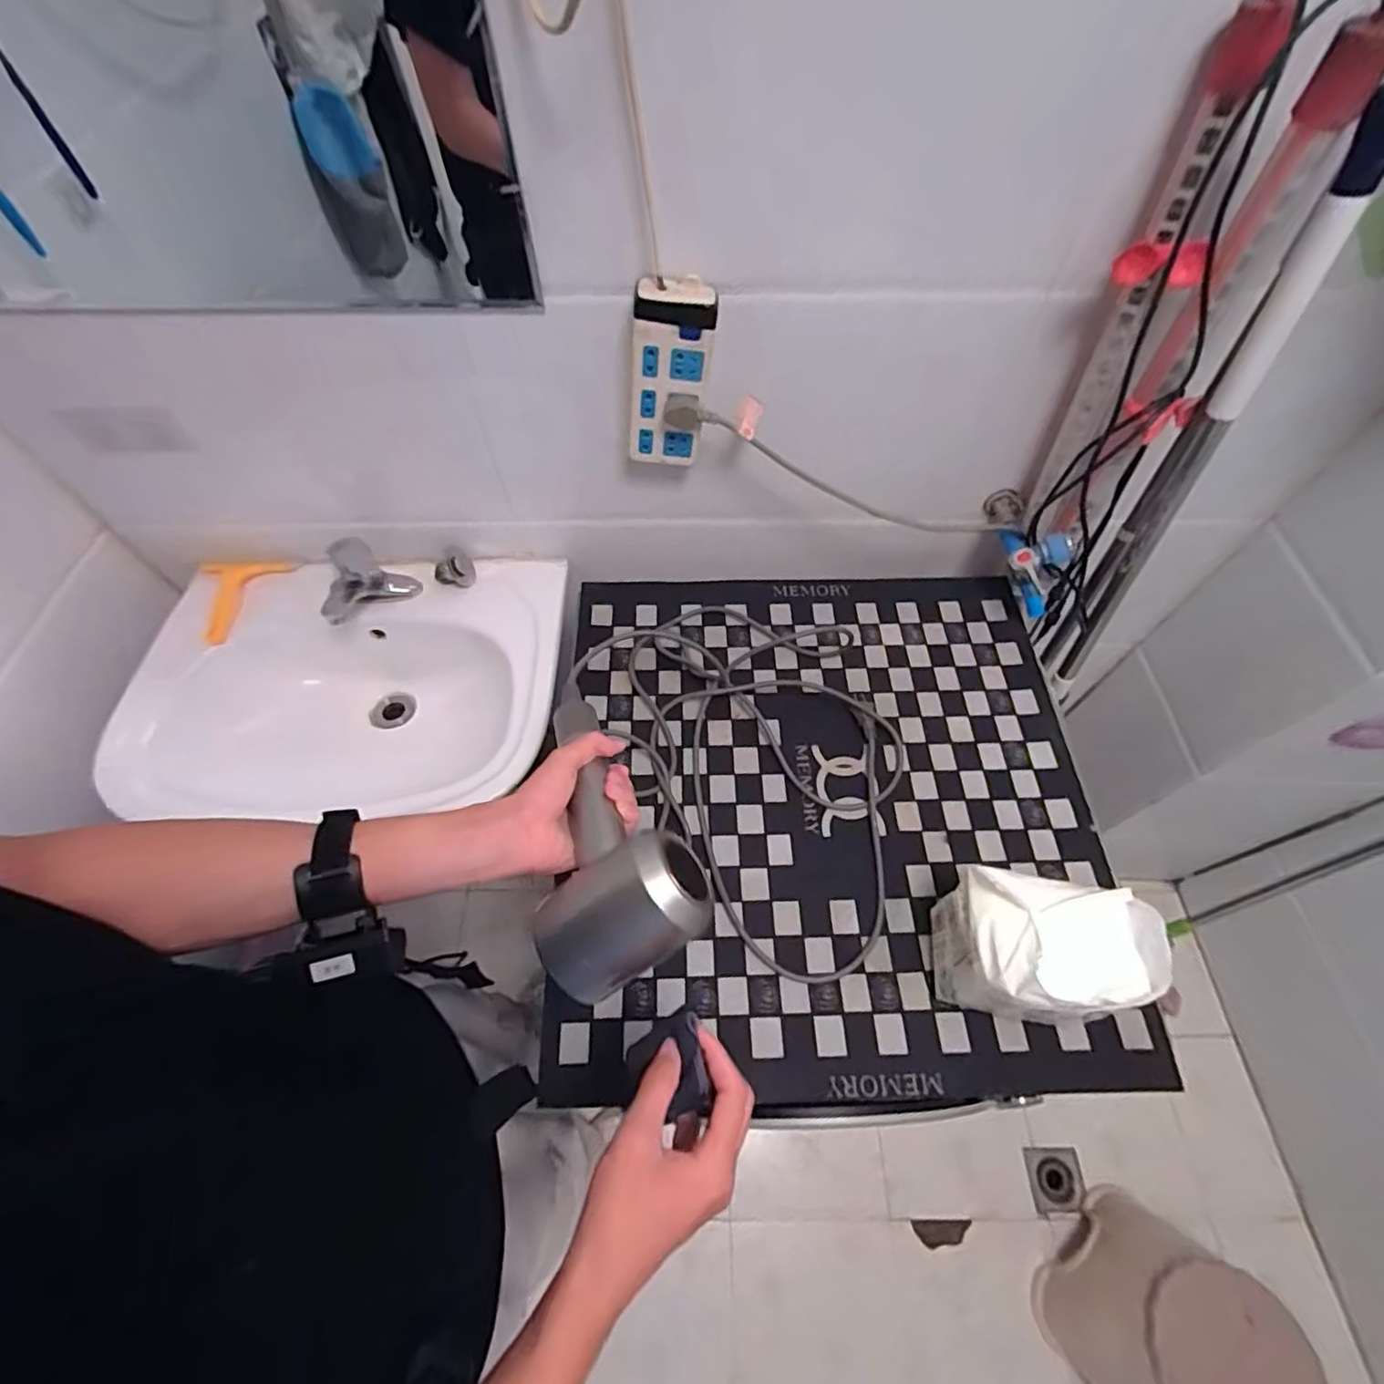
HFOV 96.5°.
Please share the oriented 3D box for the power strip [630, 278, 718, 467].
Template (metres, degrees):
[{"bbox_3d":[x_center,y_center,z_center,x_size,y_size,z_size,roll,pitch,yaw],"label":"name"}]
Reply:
[{"bbox_3d":[-0.023,-0.330,0.669,0.093,0.200,0.027,-8,59,-4],"label":"power strip"}]

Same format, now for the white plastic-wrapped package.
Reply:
[{"bbox_3d":[0.303,0.232,0.554,0.130,0.152,0.102,6,59,4],"label":"white plastic-wrapped package"}]

